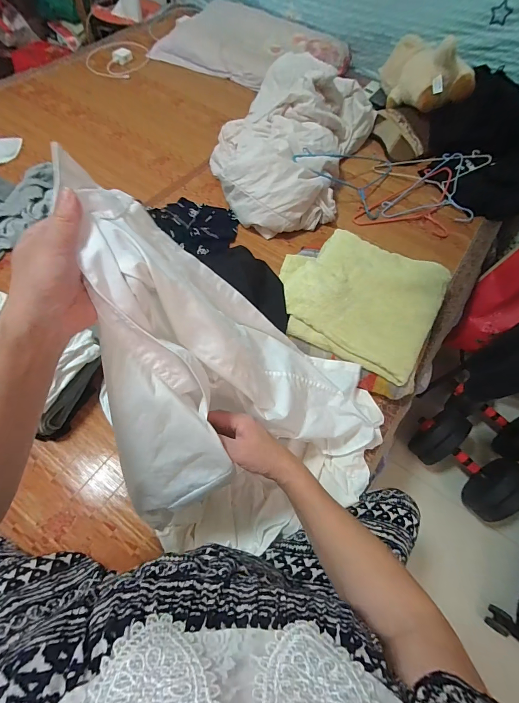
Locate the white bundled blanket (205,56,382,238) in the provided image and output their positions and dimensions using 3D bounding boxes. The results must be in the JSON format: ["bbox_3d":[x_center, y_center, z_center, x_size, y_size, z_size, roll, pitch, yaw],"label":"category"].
[{"bbox_3d":[0.084,-0.650,1.008,0.430,0.184,0.618,20,62,7],"label":"white bundled blanket"}]

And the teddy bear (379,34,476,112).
[{"bbox_3d":[0.546,-0.968,1.136,0.142,0.188,0.366,-23,52,-15],"label":"teddy bear"}]

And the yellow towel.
[{"bbox_3d":[0.225,-0.134,0.756,0.362,0.050,0.319,28,63,11],"label":"yellow towel"}]

